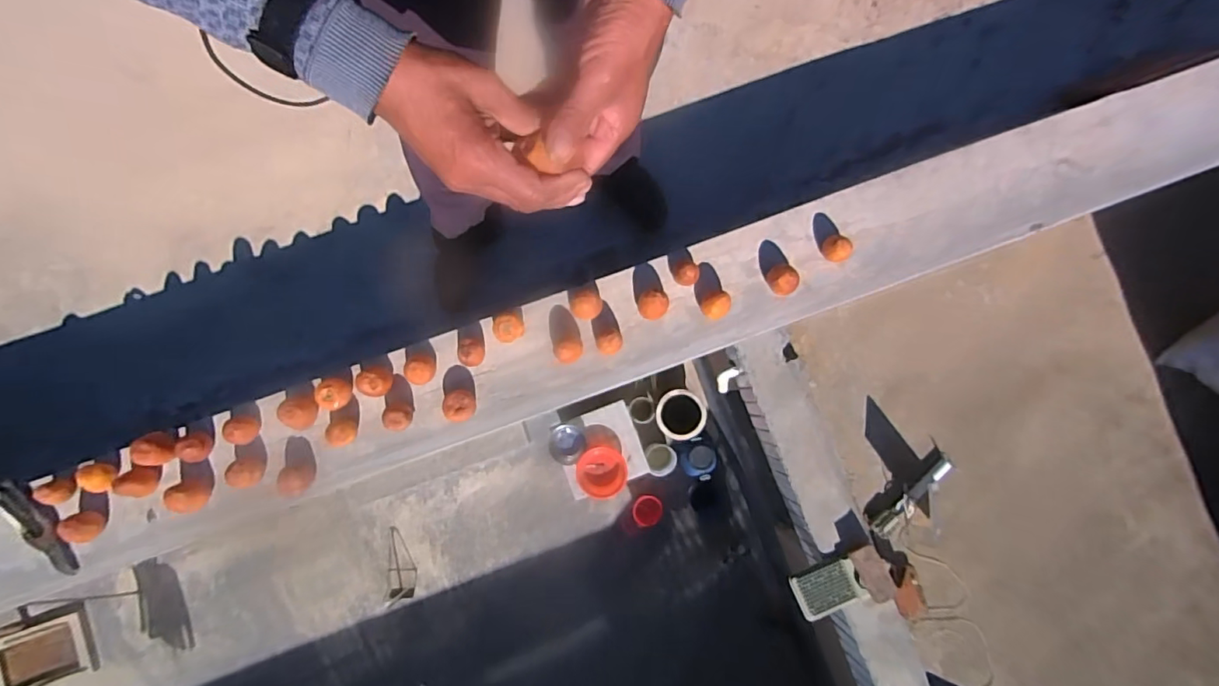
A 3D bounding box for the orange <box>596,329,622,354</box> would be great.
[{"bbox_3d":[-0.001,-0.002,0.902,0.042,0.038,0.039,0,84,-1],"label":"orange"}]

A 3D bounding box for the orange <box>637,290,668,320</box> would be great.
[{"bbox_3d":[0.076,-0.067,0.913,0.053,0.051,0.054,3,84,0],"label":"orange"}]

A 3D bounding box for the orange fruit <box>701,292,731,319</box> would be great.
[{"bbox_3d":[0.185,-0.064,0.918,0.045,0.052,0.045,0,84,-1],"label":"orange fruit"}]

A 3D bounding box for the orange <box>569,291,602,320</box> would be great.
[{"bbox_3d":[-0.041,-0.066,0.905,0.058,0.053,0.049,2,84,0],"label":"orange"}]

